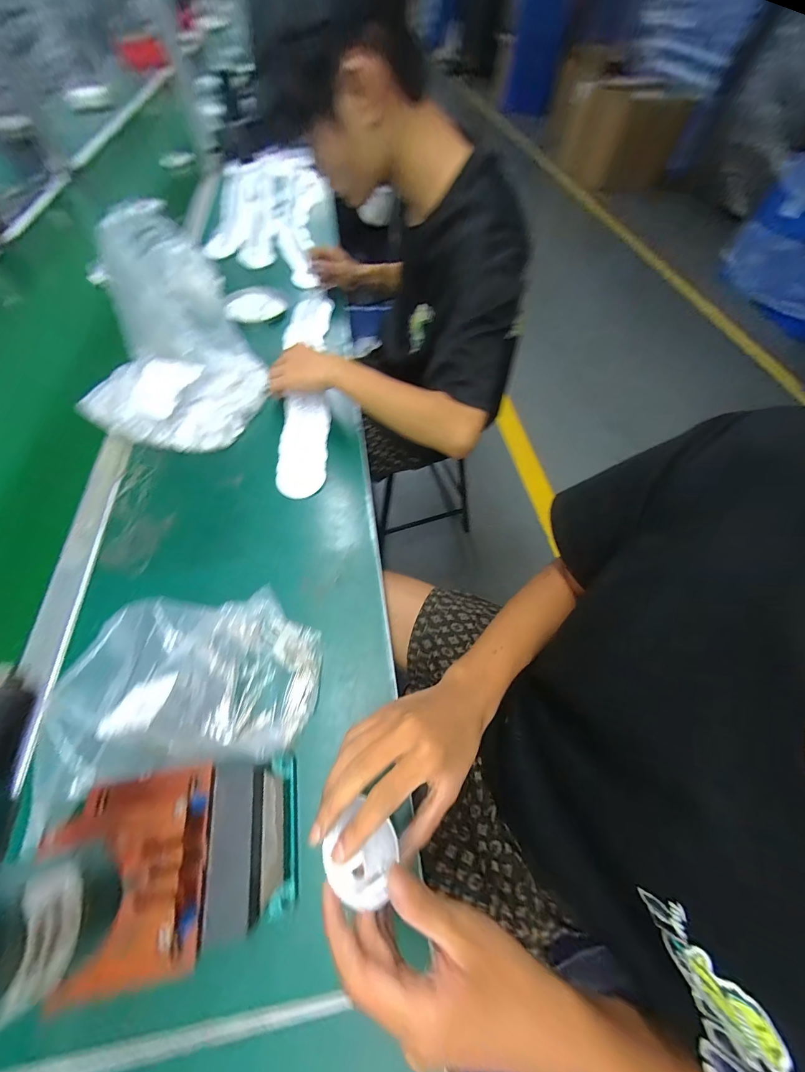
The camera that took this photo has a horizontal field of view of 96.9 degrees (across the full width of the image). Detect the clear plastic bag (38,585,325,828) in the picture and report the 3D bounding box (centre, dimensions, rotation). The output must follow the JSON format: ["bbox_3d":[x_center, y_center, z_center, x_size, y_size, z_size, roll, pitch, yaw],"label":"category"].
[{"bbox_3d":[-0.192,0.134,0.345,0.212,0.078,0.179,-7,60,-6],"label":"clear plastic bag"}]

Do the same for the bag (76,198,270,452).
[{"bbox_3d":[-0.345,-0.293,0.528,0.235,0.191,0.269,13,60,6],"label":"bag"}]

